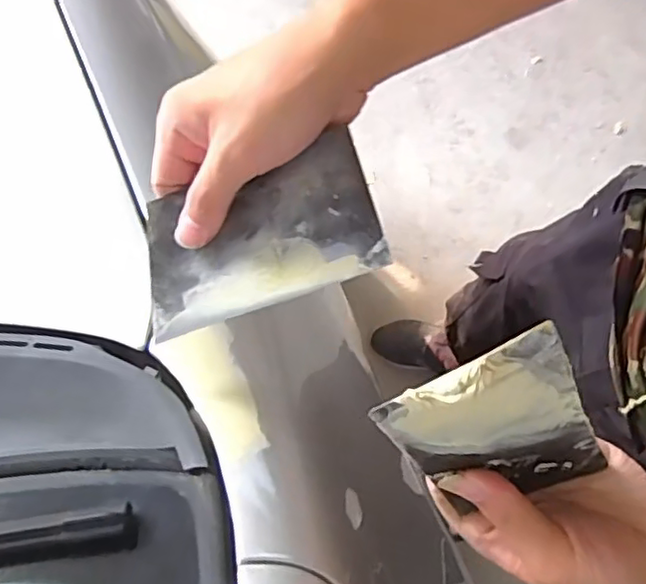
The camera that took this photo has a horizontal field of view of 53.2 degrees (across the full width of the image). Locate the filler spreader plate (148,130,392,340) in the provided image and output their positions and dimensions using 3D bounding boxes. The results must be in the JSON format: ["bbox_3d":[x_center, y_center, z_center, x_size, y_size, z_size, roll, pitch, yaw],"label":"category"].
[{"bbox_3d":[-0.037,-0.028,0.338,0.130,0.004,0.071,-19,86,13],"label":"filler spreader plate"}]

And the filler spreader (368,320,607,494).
[{"bbox_3d":[0.076,0.063,0.276,0.074,0.113,0.009,-27,45,11],"label":"filler spreader"}]

